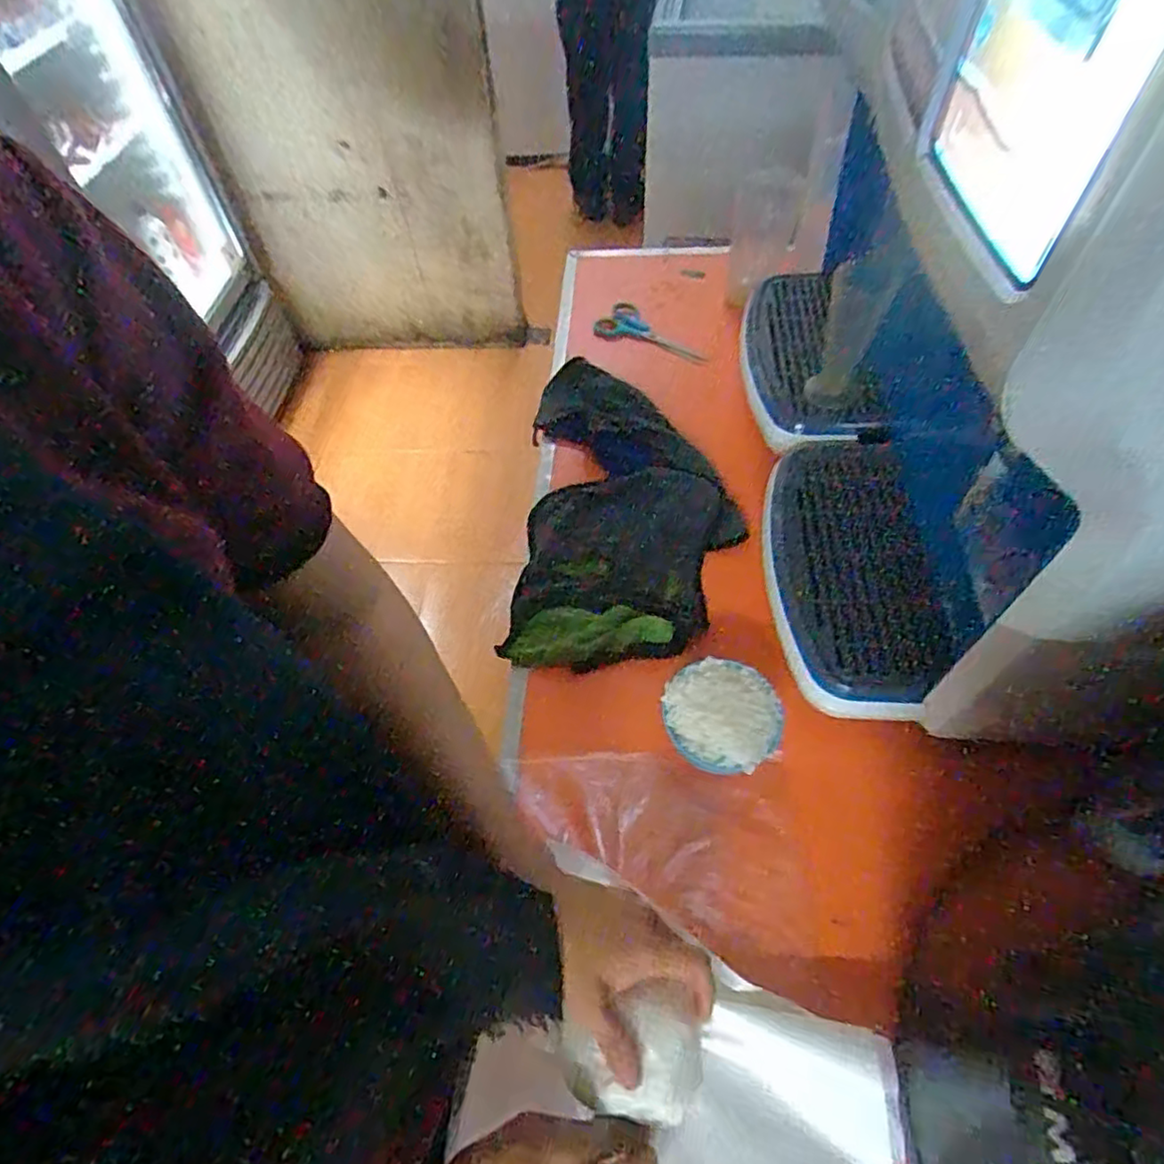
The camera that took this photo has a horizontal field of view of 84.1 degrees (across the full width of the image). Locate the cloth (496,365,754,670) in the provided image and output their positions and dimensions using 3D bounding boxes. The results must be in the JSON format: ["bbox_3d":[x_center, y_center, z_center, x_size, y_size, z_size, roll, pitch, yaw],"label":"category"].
[{"bbox_3d":[0.048,-0.089,0.660,0.216,0.043,0.380,2,56,5],"label":"cloth"}]

